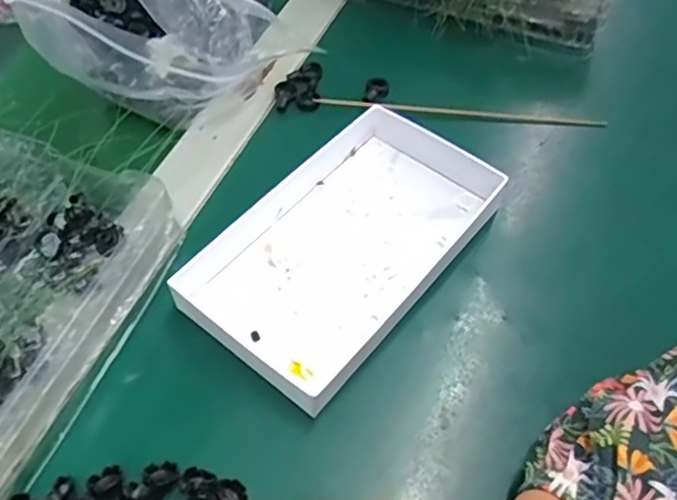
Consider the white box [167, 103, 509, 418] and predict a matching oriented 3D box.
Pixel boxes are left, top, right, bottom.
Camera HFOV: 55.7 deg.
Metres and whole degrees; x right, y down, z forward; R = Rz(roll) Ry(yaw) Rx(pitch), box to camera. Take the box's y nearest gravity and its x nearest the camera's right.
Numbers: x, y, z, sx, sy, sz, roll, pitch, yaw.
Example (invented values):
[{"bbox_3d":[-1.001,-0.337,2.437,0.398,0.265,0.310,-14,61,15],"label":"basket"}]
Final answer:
[{"bbox_3d":[0.001,-0.008,0.363,0.111,0.026,0.172,33,61,23],"label":"white box"}]

